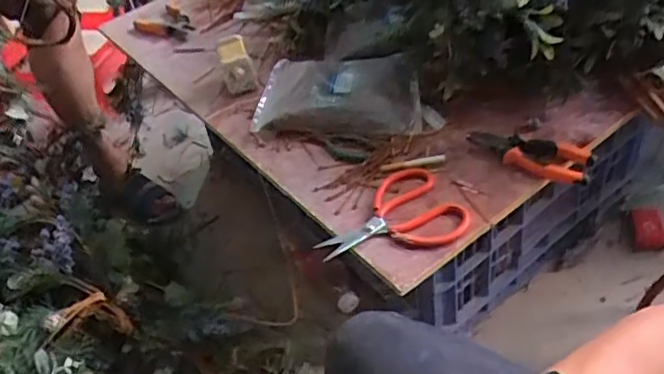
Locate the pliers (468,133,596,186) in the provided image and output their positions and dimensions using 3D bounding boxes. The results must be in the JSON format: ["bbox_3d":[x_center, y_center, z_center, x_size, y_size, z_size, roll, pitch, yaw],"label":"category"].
[{"bbox_3d":[0.257,-0.047,0.771,0.157,0.033,0.076,8,47,19],"label":"pliers"}]

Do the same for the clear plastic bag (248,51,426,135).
[{"bbox_3d":[0.015,-0.145,0.903,0.248,0.070,0.163,3,45,15],"label":"clear plastic bag"}]

